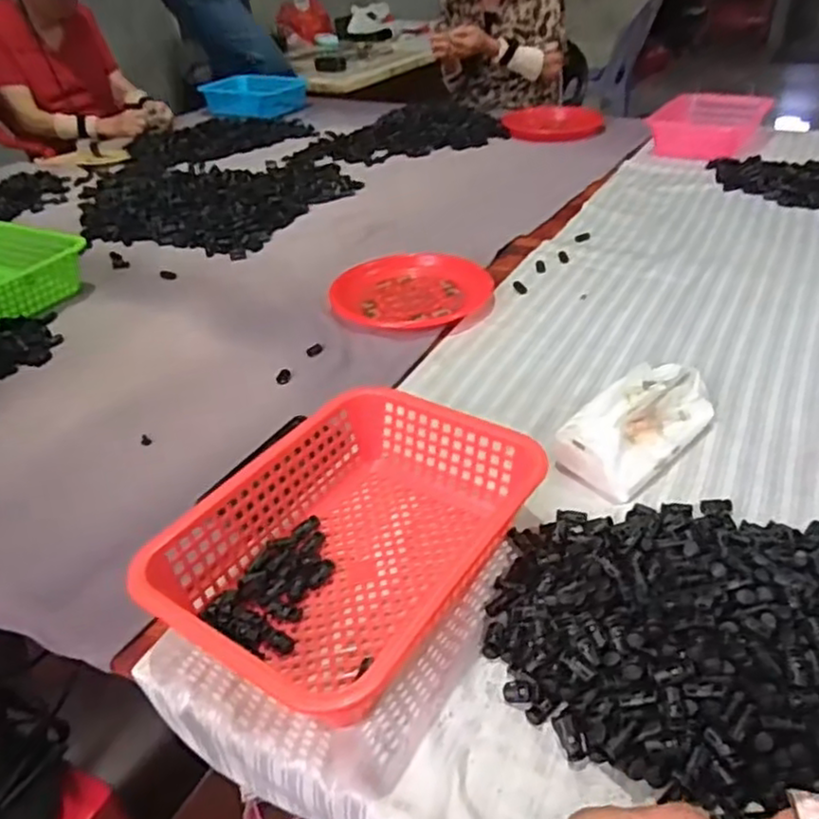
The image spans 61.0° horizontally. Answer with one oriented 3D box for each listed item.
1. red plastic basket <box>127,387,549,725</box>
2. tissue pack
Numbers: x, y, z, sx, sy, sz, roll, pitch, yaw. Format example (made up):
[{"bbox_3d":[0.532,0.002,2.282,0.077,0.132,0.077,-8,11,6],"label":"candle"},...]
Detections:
[{"bbox_3d":[-0.044,0.110,0.577,0.215,0.085,0.300,24,46,32],"label":"red plastic basket"},{"bbox_3d":[0.230,0.010,0.695,0.170,0.073,0.089,-31,45,-30],"label":"tissue pack"}]

